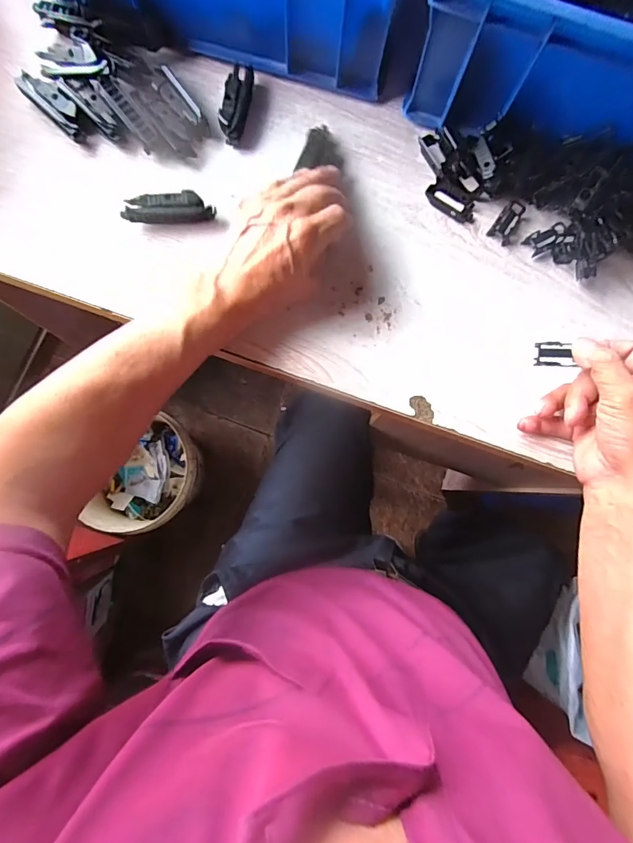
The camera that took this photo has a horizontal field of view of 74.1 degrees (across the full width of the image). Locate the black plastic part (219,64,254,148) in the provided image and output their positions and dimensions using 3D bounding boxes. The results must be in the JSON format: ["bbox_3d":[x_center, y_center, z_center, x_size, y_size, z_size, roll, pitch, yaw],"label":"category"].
[{"bbox_3d":[-0.076,-0.303,0.400,0.023,0.019,0.076,8,81,-2],"label":"black plastic part"}]

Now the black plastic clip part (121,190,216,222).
[{"bbox_3d":[-0.132,-0.191,0.378,0.077,0.021,0.019,-6,82,-4],"label":"black plastic clip part"}]

